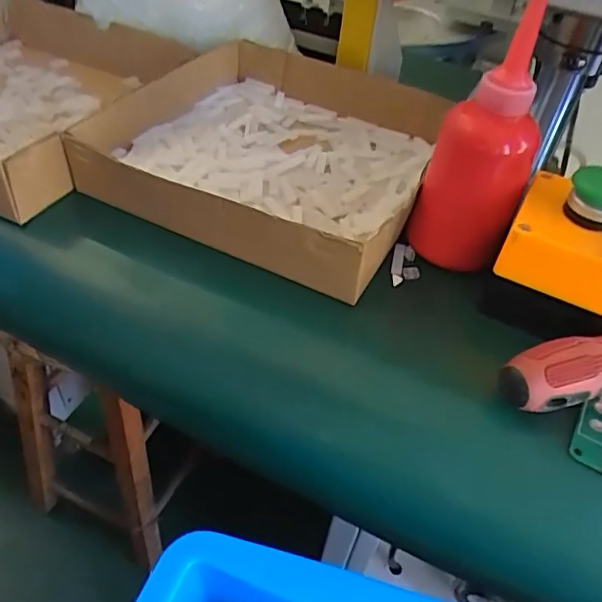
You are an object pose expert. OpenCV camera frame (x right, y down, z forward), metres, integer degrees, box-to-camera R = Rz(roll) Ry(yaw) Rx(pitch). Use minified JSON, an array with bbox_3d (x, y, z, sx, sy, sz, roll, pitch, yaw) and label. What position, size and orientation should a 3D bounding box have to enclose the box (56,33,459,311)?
[{"bbox_3d":[-0.007,-0.130,0.438,0.223,0.052,0.277,21,47,14],"label":"box"}]

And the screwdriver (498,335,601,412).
[{"bbox_3d":[0.193,0.022,0.311,0.195,0.029,0.028,-16,49,-21],"label":"screwdriver"}]

